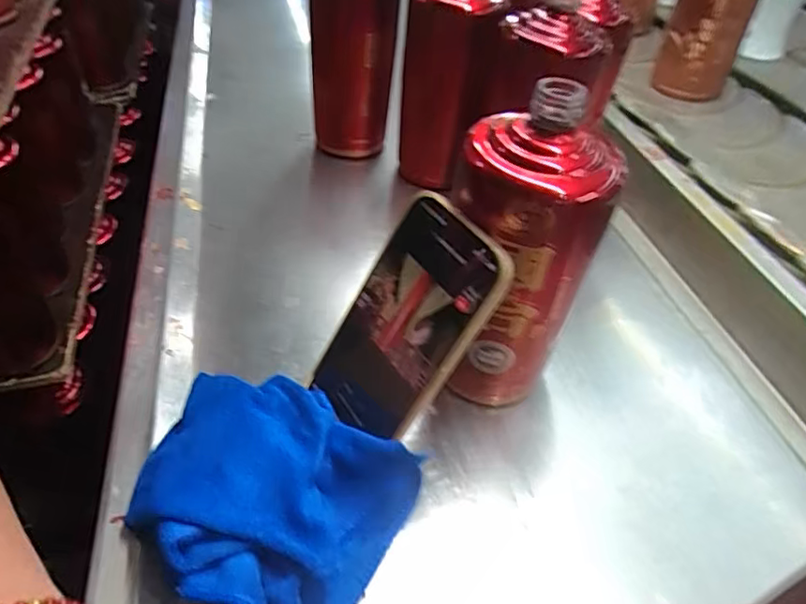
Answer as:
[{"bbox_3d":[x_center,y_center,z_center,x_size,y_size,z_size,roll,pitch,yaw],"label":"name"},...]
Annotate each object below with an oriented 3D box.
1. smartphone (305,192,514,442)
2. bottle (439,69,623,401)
[{"bbox_3d":[-0.001,0.014,0.317,0.010,0.139,0.075,-1,40,-48],"label":"smartphone"},{"bbox_3d":[0.066,-0.016,0.334,0.075,0.198,0.072,9,45,8],"label":"bottle"}]

